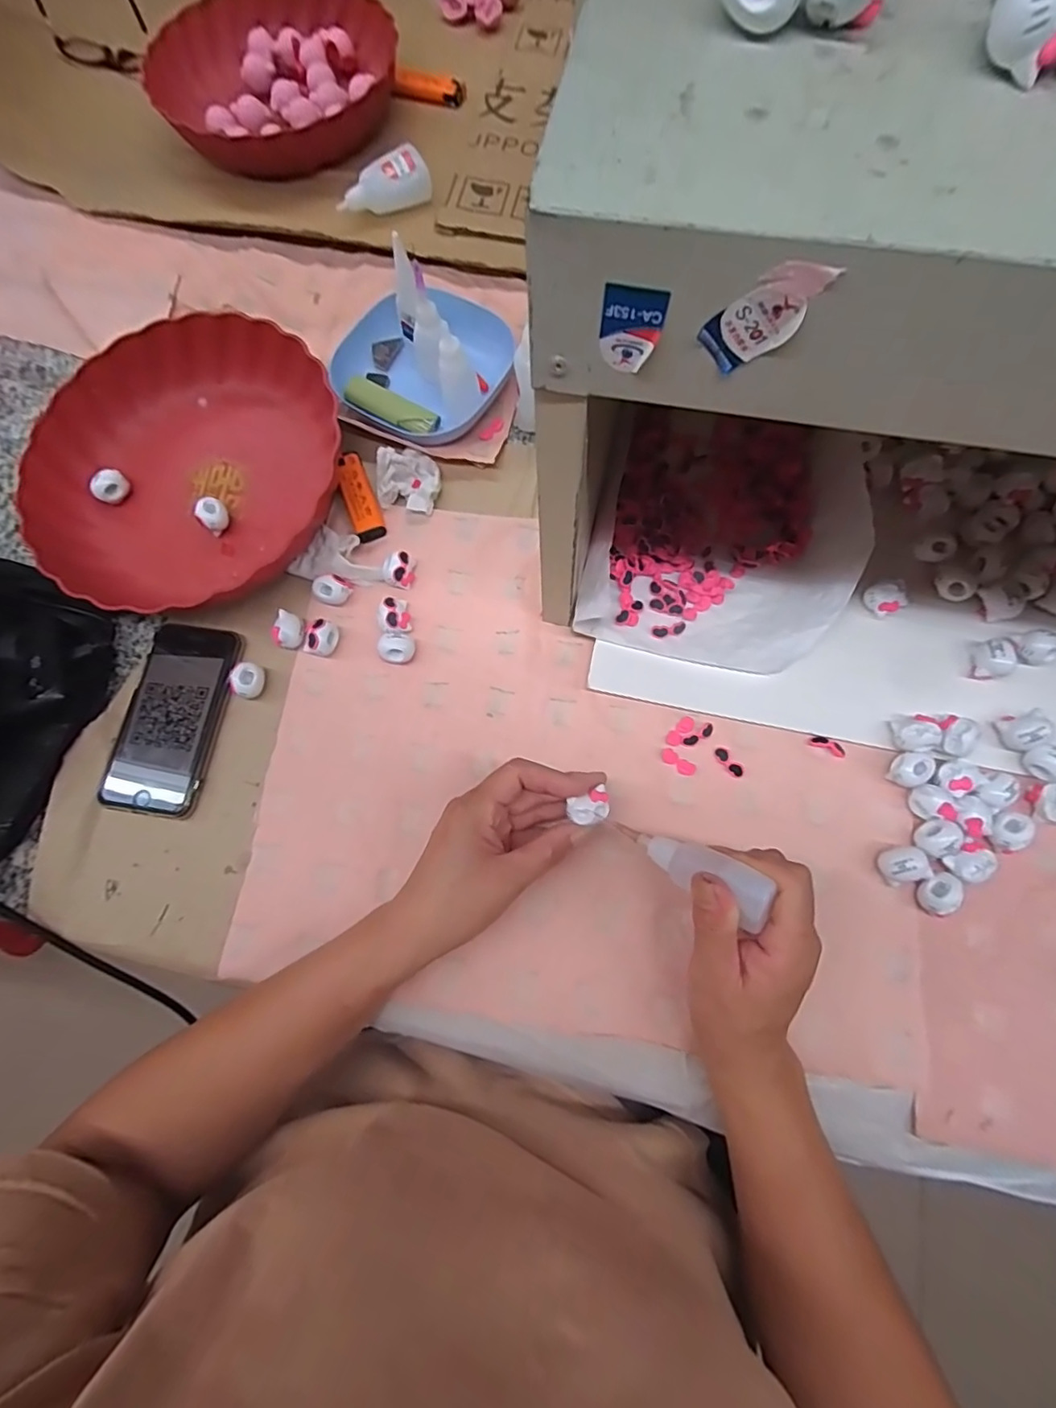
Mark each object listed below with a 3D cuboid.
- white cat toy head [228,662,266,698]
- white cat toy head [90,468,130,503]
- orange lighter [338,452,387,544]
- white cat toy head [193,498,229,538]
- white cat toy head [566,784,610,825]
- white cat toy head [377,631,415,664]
[{"bbox_3d":[-0.200,-0.017,0.398,0.025,0.016,0.019,-40,74,-11],"label":"white cat toy head"},{"bbox_3d":[-0.337,-0.176,0.449,0.022,0.017,0.025,40,76,14],"label":"white cat toy head"},{"bbox_3d":[-0.134,-0.165,0.442,0.023,0.019,0.075,-20,71,-5],"label":"orange lighter"},{"bbox_3d":[-0.242,-0.145,0.433,0.021,0.022,0.018,-42,74,-12],"label":"white cat toy head"},{"bbox_3d":[0.038,0.063,0.341,0.026,0.009,0.018,-19,71,-5],"label":"white cat toy head"},{"bbox_3d":[-0.094,-0.039,0.402,0.023,0.017,0.021,-1,70,2],"label":"white cat toy head"}]

